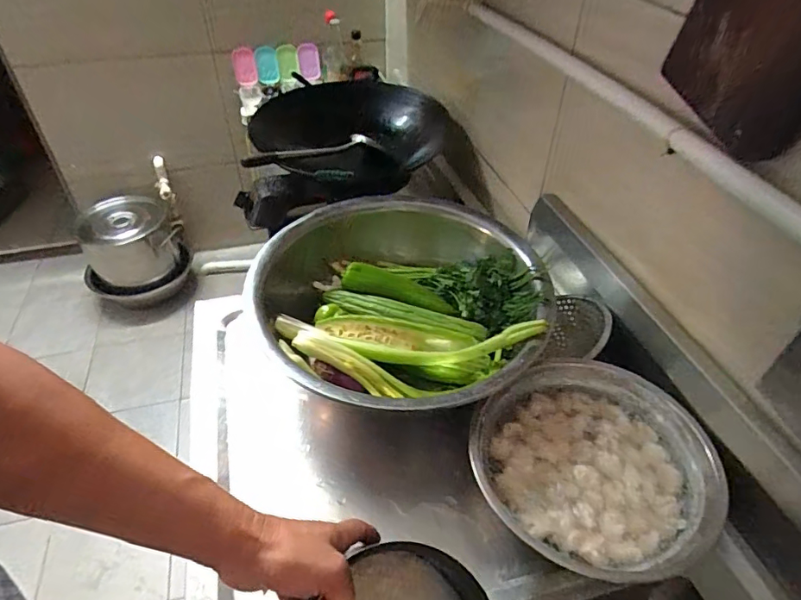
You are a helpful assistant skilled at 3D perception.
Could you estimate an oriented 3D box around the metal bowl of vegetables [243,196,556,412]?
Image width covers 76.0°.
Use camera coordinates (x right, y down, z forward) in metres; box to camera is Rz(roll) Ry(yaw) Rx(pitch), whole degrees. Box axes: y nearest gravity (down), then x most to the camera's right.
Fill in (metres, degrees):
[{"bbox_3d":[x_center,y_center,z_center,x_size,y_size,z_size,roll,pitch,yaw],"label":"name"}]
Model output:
[{"bbox_3d":[-0.005,-0.007,0.753,0.392,0.109,0.423,1,42,-1],"label":"metal bowl of vegetables"}]

